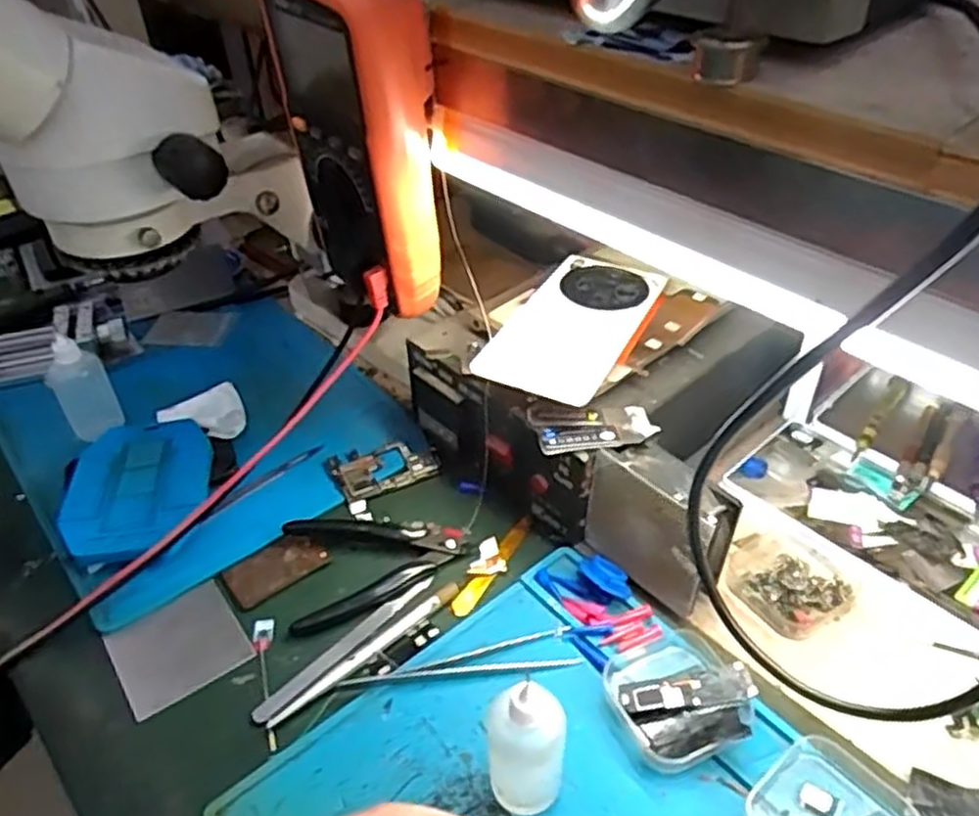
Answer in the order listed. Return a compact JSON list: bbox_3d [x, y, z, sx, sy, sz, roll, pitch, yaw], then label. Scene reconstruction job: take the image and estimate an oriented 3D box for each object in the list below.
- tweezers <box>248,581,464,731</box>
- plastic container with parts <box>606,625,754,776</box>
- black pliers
[{"bbox_3d":[-0.075,0.135,0.441,0.128,0.004,0.025,-31,48,-30],"label":"tweezers"},{"bbox_3d":[0.098,0.149,0.404,0.066,0.019,0.066,-14,41,-13],"label":"plastic container with parts"},{"bbox_3d":[-0.073,0.090,0.486,0.115,0.015,0.073,-17,42,-17],"label":"black pliers"}]

